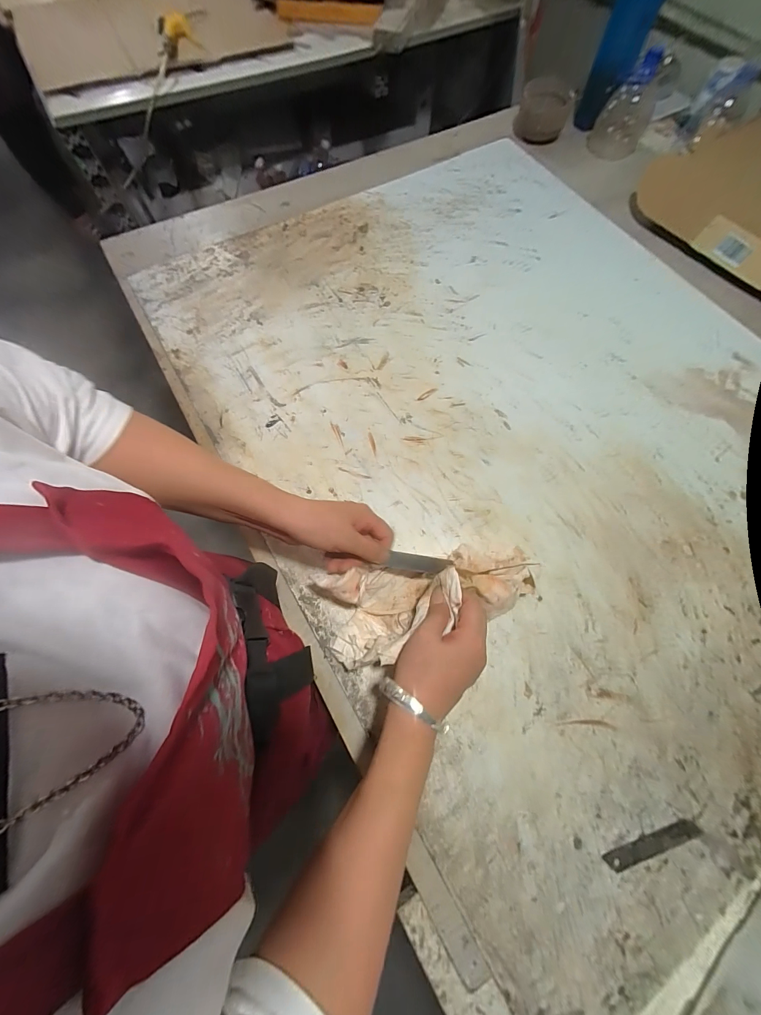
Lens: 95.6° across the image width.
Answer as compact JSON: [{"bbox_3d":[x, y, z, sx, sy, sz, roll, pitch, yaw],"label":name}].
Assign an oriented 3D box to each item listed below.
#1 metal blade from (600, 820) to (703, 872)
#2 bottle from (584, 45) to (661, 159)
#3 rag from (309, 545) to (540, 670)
[{"bbox_3d":[0.260,0.320,0.326,0.098,0.004,0.016,-14,71,-7],"label":"metal blade"},{"bbox_3d":[0.493,-0.794,0.682,0.097,0.125,0.079,25,71,8],"label":"bottle"},{"bbox_3d":[0.056,0.095,0.366,0.229,0.070,0.093,-15,70,-1],"label":"rag"}]

